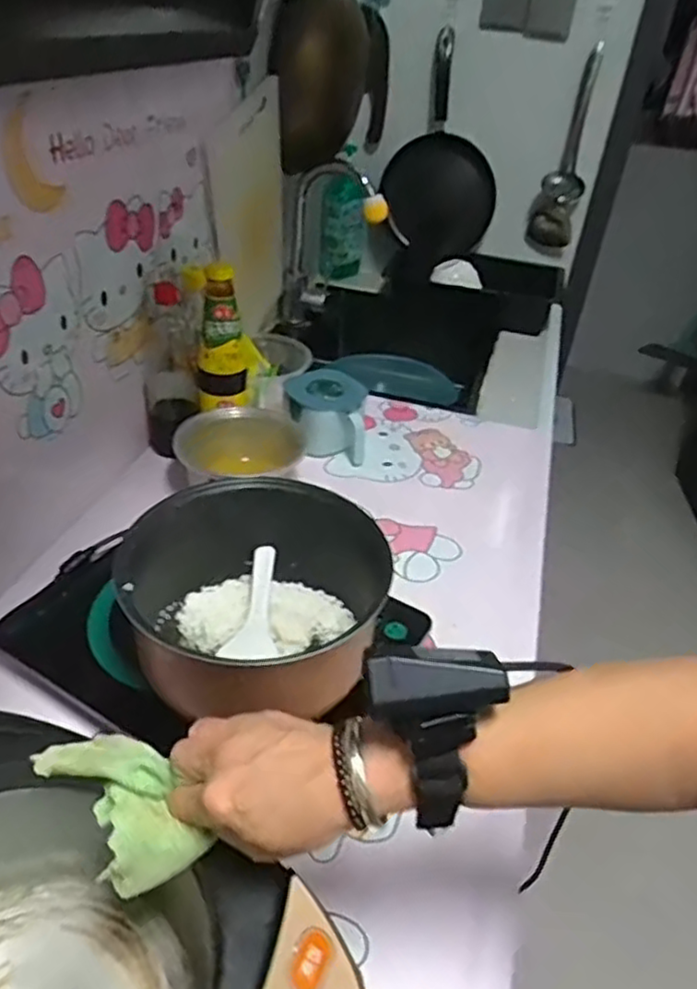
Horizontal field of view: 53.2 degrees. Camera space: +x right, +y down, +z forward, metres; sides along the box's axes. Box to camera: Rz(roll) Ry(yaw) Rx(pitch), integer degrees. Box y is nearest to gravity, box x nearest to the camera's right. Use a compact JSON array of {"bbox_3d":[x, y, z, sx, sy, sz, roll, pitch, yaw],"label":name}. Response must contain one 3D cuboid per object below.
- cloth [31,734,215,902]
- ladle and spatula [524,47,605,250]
[{"bbox_3d":[-0.132,0.172,0.401,0.116,0.033,0.053,36,45,29],"label":"cloth"},{"bbox_3d":[0.417,-0.644,1.331,0.089,0.349,0.049,13,37,9],"label":"ladle and spatula"}]

